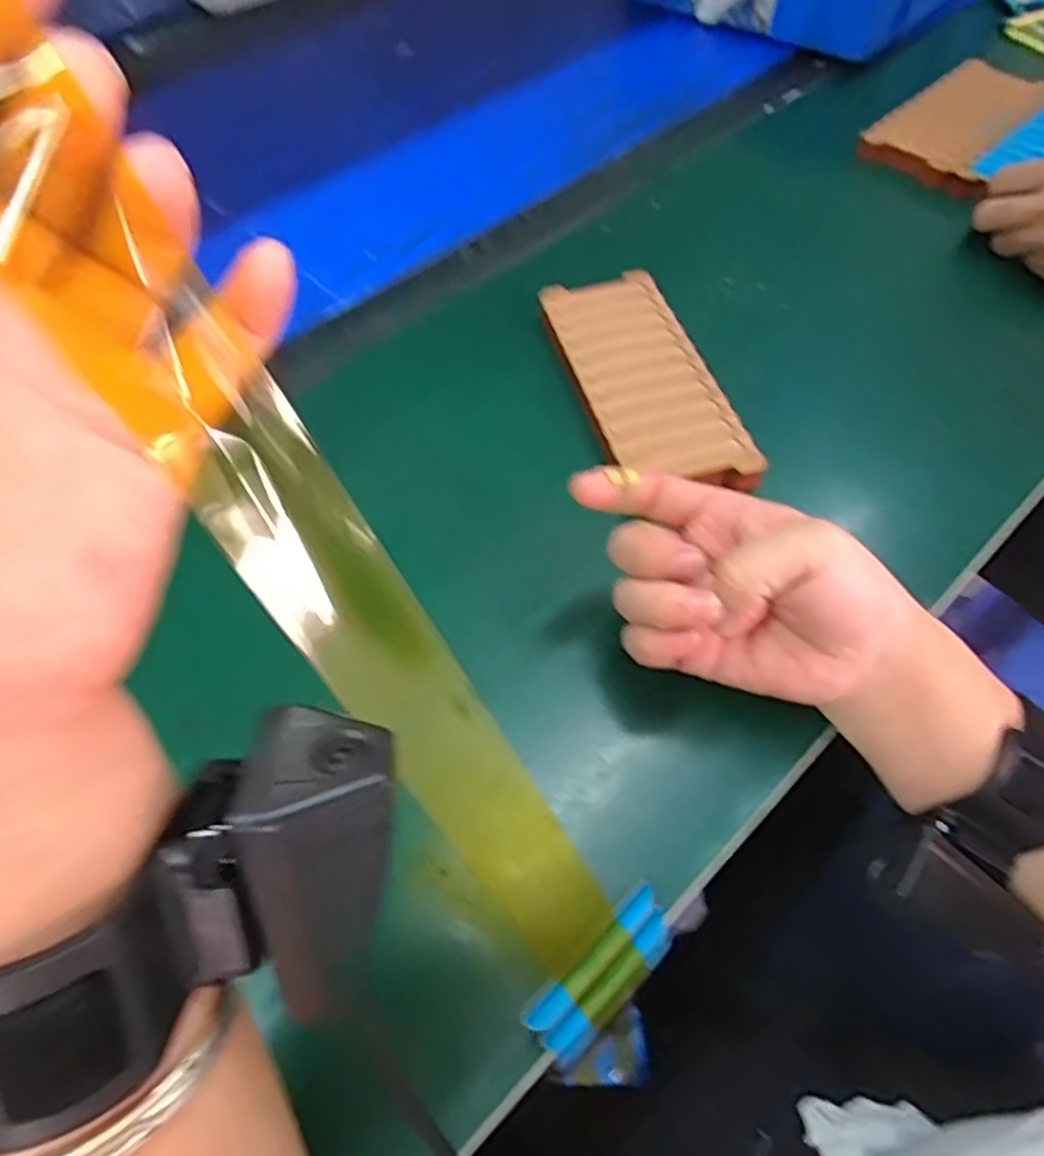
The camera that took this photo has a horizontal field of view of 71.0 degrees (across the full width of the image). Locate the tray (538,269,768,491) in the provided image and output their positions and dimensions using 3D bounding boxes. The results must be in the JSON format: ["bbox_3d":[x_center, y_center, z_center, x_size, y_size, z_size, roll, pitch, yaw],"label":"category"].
[{"bbox_3d":[0.069,-0.114,0.429,0.077,0.020,0.168,-14,60,-9],"label":"tray"}]

